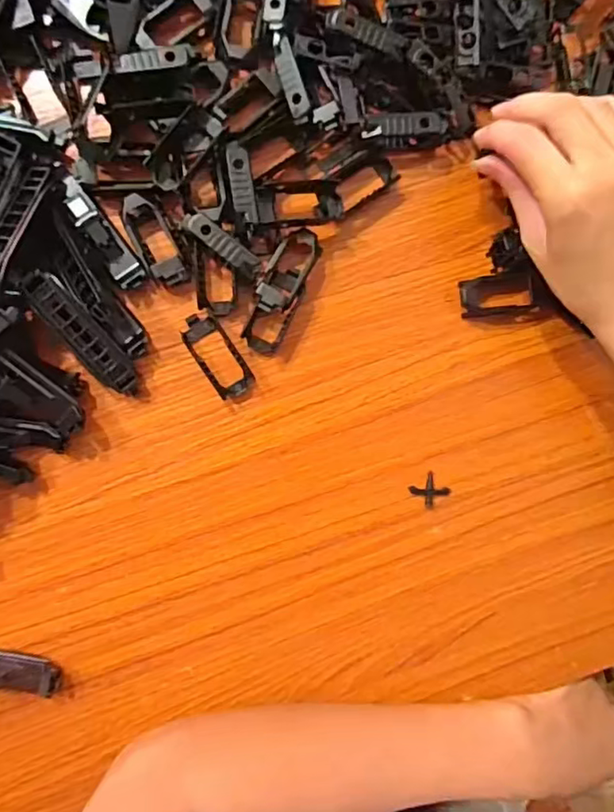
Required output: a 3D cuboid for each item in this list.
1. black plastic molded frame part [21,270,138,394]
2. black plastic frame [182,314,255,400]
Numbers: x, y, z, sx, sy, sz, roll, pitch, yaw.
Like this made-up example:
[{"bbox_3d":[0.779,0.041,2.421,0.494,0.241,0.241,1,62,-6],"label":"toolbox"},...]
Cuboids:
[{"bbox_3d":[-0.117,-0.038,0.299,0.019,0.017,0.075,-38,96,-5],"label":"black plastic molded frame part"},{"bbox_3d":[-0.050,-0.028,0.317,0.022,0.008,0.051,-35,93,-5],"label":"black plastic frame"}]

